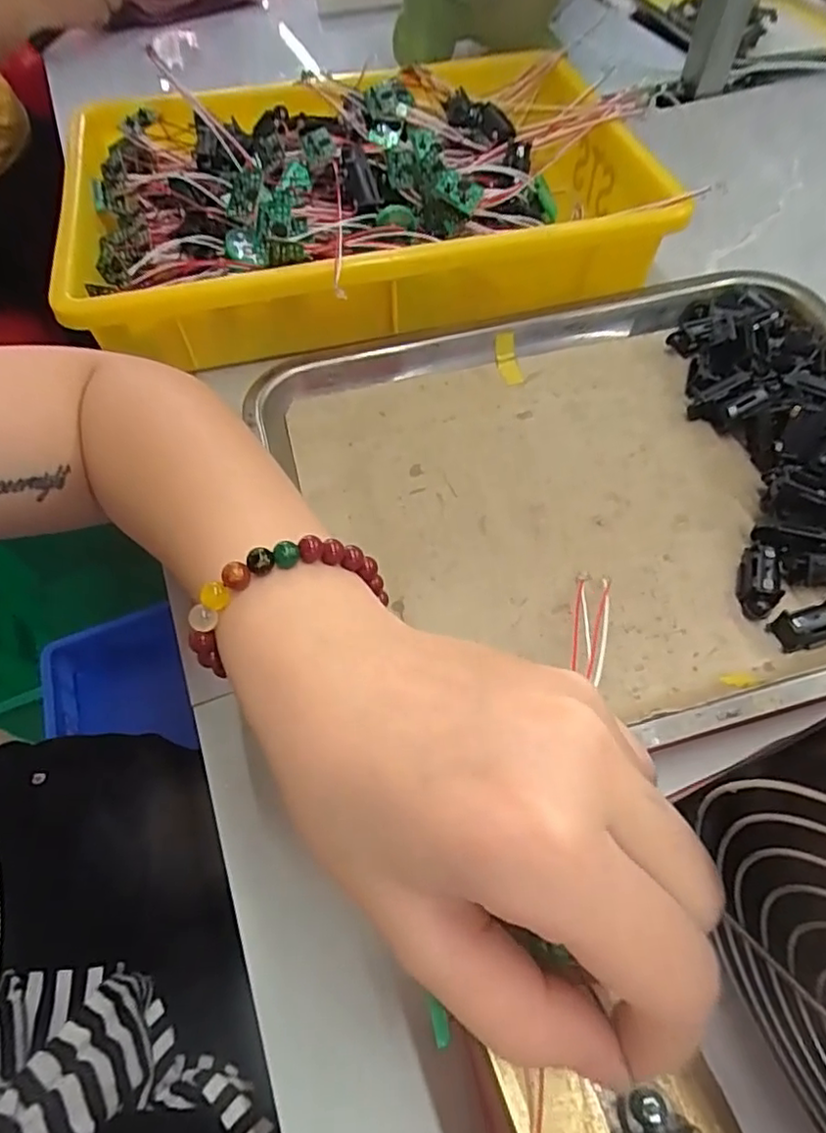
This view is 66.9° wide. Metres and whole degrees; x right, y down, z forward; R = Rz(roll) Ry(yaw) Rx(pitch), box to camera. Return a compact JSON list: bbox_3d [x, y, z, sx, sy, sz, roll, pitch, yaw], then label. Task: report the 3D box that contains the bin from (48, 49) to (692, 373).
[{"bbox_3d":[-0.037,-0.257,0.429,0.355,0.079,0.252,-12,58,-5],"label":"bin"}]

